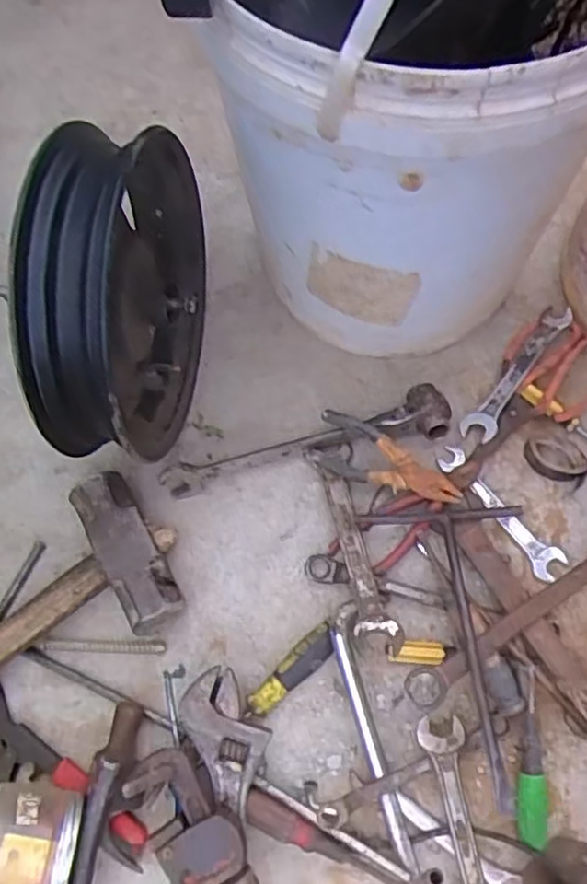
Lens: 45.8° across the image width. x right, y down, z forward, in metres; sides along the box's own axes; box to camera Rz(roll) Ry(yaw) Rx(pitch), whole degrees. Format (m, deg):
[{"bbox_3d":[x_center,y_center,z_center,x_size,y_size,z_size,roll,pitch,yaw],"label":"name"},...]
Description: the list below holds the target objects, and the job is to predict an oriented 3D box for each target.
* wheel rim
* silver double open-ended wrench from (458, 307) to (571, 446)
[{"bbox_3d":[-0.139,-0.115,0.589,0.078,0.264,0.255,7,73,9],"label":"wheel rim"},{"bbox_3d":[0.218,-0.070,0.675,0.032,0.009,0.155,33,83,22],"label":"silver double open-ended wrench"}]

